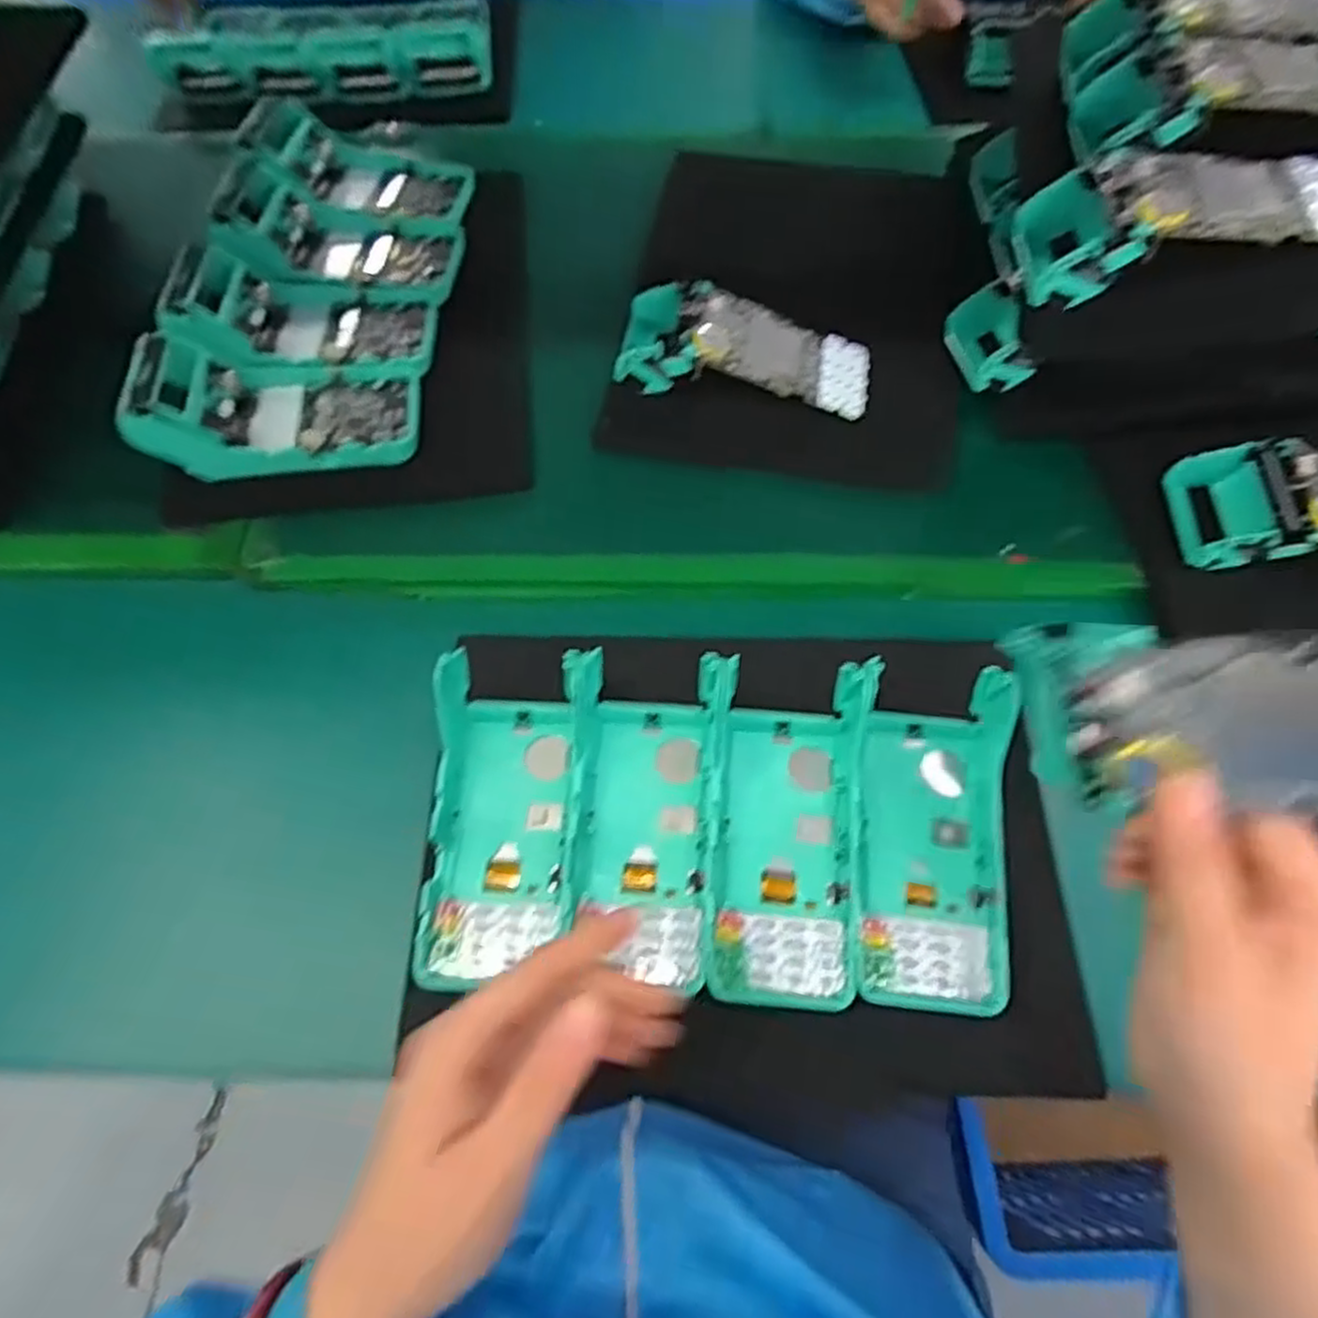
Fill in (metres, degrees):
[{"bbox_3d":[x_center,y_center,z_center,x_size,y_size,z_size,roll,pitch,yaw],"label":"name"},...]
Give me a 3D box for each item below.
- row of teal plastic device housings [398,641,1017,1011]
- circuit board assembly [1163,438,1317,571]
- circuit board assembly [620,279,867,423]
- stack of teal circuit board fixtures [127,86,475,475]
[{"bbox_3d":[0.031,0.087,0.391,0.301,0.051,0.165,2,64,3],"label":"row of teal plastic device housings"},{"bbox_3d":[0.410,-0.090,0.452,0.167,0.053,0.077,0,64,2],"label":"circuit board assembly"},{"bbox_3d":[0.061,-0.215,0.541,0.175,0.061,0.074,17,69,-12],"label":"circuit board assembly"},{"bbox_3d":[-0.242,-0.280,0.555,0.167,0.088,0.347,3,64,4],"label":"stack of teal circuit board fixtures"}]

